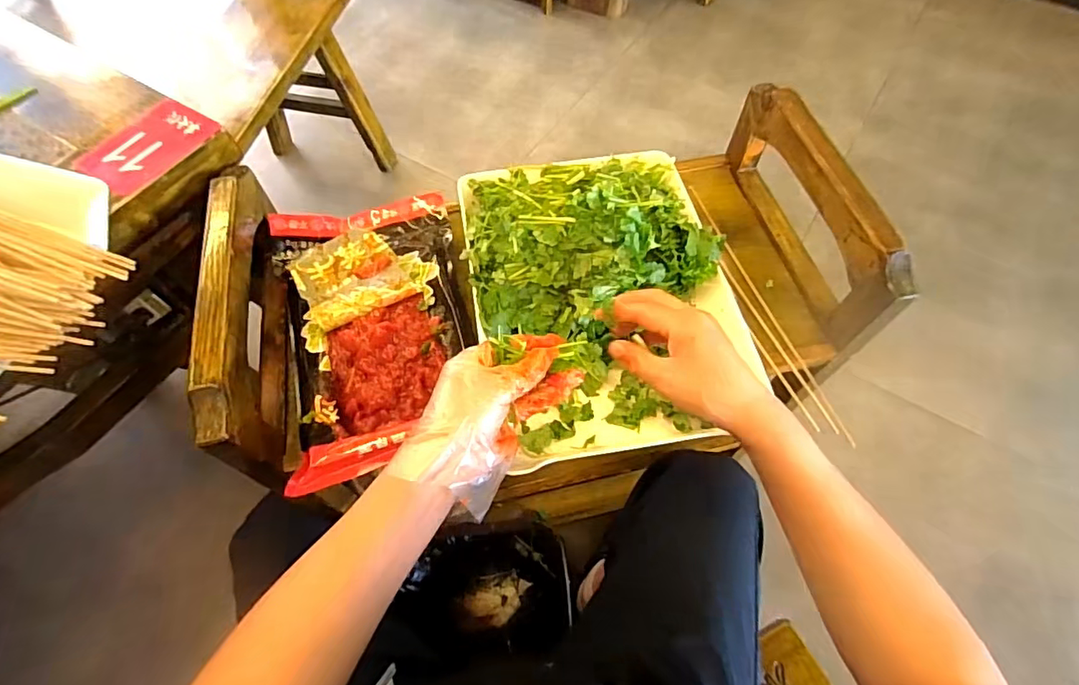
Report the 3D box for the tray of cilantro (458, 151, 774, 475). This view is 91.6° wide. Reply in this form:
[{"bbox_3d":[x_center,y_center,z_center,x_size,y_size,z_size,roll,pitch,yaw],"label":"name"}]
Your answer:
[{"bbox_3d":[0.055,-0.065,0.497,0.232,0.112,0.308,-11,62,-5],"label":"tray of cilantro"}]

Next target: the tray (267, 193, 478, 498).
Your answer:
[{"bbox_3d":[-0.158,-0.023,0.514,0.177,0.045,0.290,-15,62,-8],"label":"tray"}]

